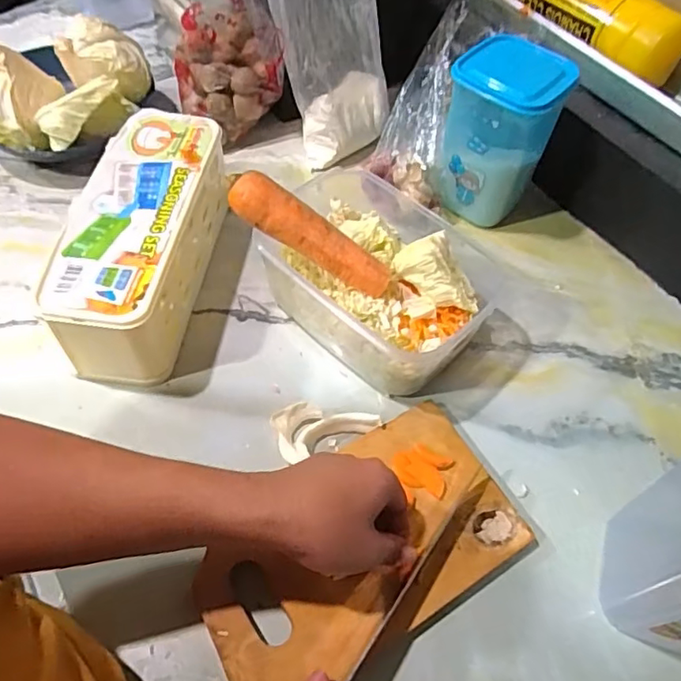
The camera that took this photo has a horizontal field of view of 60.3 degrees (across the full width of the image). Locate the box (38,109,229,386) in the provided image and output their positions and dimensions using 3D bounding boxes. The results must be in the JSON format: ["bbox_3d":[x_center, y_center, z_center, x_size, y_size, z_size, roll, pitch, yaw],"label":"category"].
[{"bbox_3d":[-0.174,-0.087,0.526,0.090,0.093,0.237,8,56,2],"label":"box"}]

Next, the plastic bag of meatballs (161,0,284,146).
[{"bbox_3d":[-0.122,-0.310,0.617,0.094,0.147,0.107,-24,60,-18],"label":"plastic bag of meatballs"}]

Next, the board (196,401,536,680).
[{"bbox_3d":[0.013,0.147,0.419,0.226,0.013,0.130,-27,62,-20],"label":"board"}]

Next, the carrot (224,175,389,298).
[{"bbox_3d":[-0.024,-0.083,0.480,0.143,0.038,0.029,32,55,-17],"label":"carrot"}]

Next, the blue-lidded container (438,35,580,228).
[{"bbox_3d":[0.153,-0.199,0.585,0.095,0.155,0.092,25,58,13],"label":"blue-lidded container"}]

